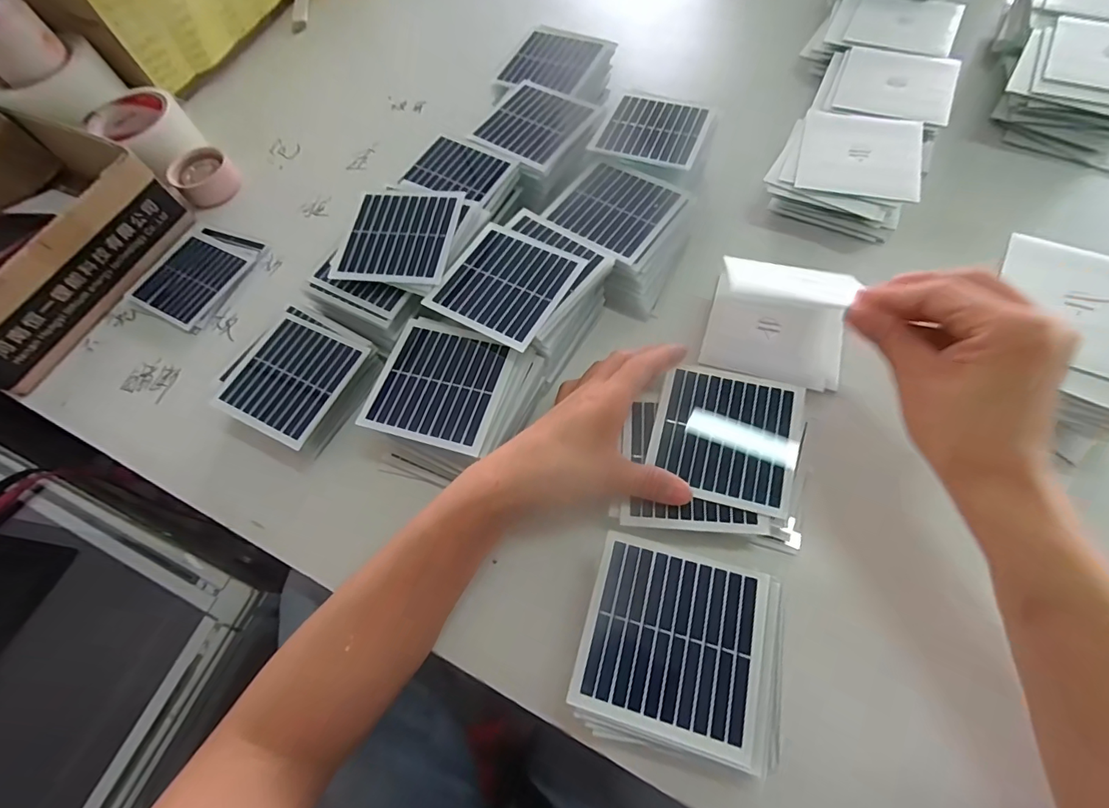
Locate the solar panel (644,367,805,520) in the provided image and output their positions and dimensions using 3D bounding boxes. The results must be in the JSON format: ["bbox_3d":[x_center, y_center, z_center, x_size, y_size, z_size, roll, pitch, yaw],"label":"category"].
[{"bbox_3d":[0.111,0.020,0.318,0.088,0.004,0.086,13,70,14],"label":"solar panel"}]

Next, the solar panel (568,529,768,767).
[{"bbox_3d":[0.061,0.122,0.255,0.088,0.004,0.088,13,64,12],"label":"solar panel"}]

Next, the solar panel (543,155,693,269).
[{"bbox_3d":[0.047,-0.160,0.395,0.091,0.006,0.090,32,72,21],"label":"solar panel"}]

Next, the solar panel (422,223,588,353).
[{"bbox_3d":[-0.036,-0.090,0.360,0.088,0.004,0.089,27,71,18],"label":"solar panel"}]

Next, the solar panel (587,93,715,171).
[{"bbox_3d":[0.085,-0.238,0.424,0.087,0.007,0.081,18,68,11],"label":"solar panel"}]

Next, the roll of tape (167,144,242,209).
[{"bbox_3d":[-0.362,-0.236,0.504,0.059,0.025,0.057,40,72,19],"label":"roll of tape"}]

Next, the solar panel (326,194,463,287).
[{"bbox_3d":[-0.122,-0.134,0.385,0.088,0.005,0.086,6,70,9],"label":"solar panel"}]

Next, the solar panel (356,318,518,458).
[{"bbox_3d":[-0.080,-0.013,0.340,0.088,0.005,0.086,13,64,12],"label":"solar panel"}]

